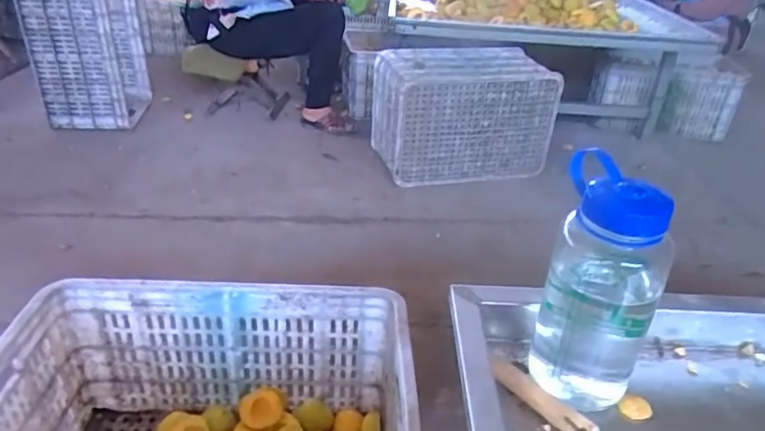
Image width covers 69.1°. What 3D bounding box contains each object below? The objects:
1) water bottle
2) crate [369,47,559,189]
[{"bbox_3d":[0.183,0.073,0.480,0.096,0.219,0.086,18,34,23],"label":"water bottle"},{"bbox_3d":[0.257,-0.309,1.801,0.548,0.379,0.259,-2,31,-9],"label":"crate"}]

